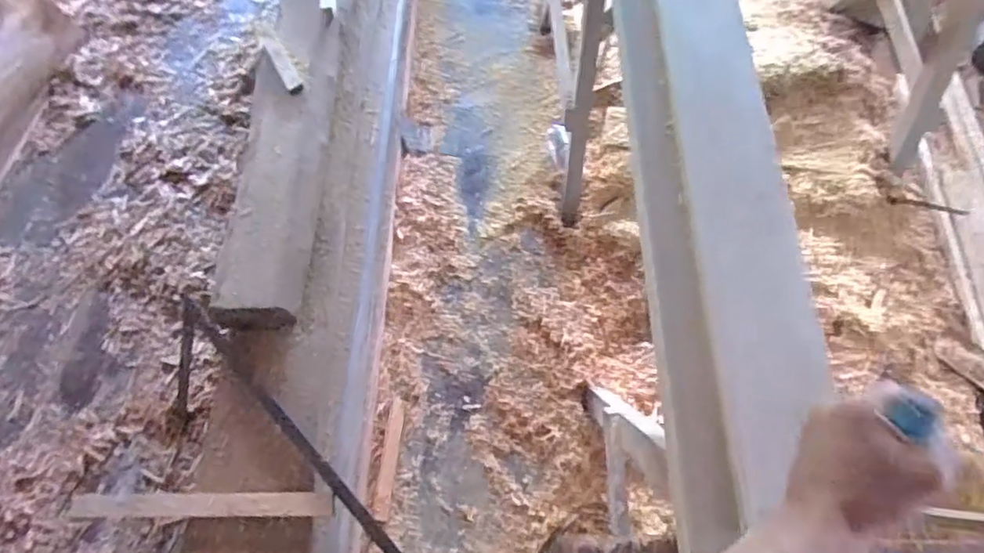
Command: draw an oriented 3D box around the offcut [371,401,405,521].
[{"bbox_3d":[-0.218,0.389,1.316,0.034,0.013,0.252,7,66,2],"label":"offcut"}]

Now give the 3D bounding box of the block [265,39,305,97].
[{"bbox_3d":[-0.423,-0.431,1.242,0.037,0.025,0.148,-26,67,-13],"label":"block"}]

